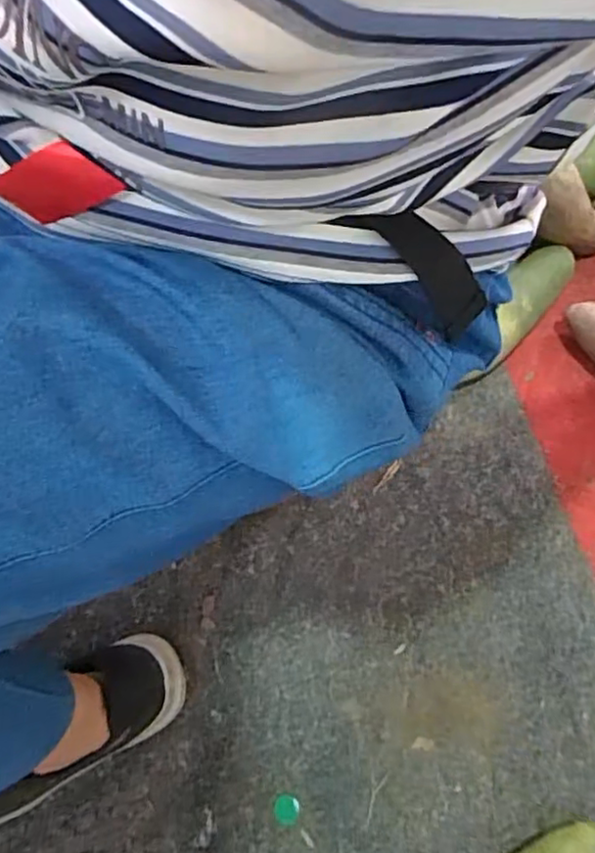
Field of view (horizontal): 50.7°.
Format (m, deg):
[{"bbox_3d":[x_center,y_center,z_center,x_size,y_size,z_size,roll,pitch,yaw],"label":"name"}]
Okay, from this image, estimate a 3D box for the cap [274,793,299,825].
[{"bbox_3d":[-0.009,0.310,0.508,0.020,0.004,0.021,1,68,-2],"label":"cap"}]

